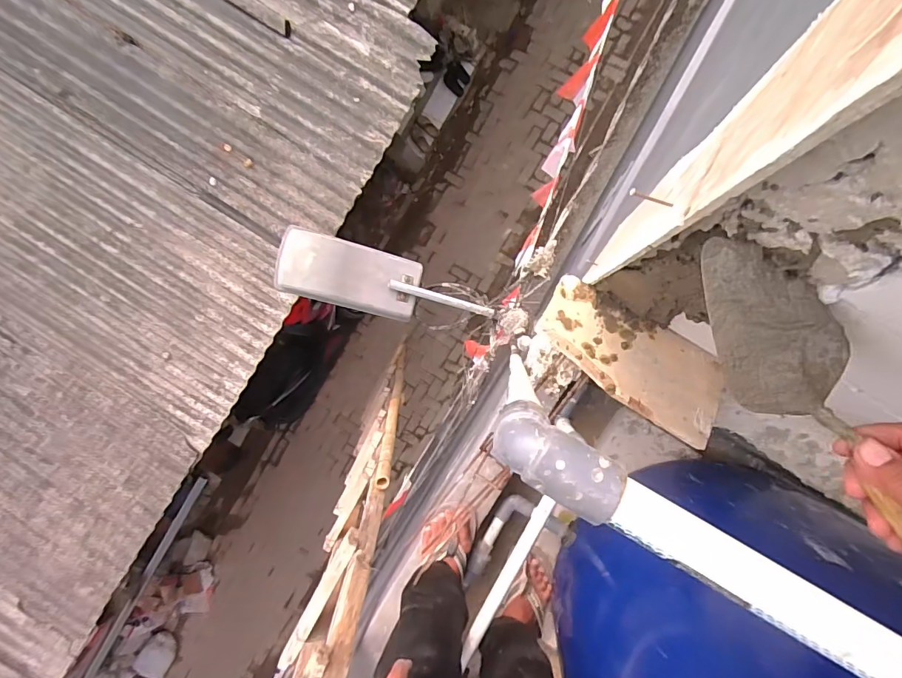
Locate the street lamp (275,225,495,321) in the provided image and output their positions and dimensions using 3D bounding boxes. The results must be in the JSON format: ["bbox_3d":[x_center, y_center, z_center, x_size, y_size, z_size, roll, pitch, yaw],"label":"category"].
[{"bbox_3d":[-0.131,-0.113,1.016,0.490,0.067,0.141,13,92,-20],"label":"street lamp"}]

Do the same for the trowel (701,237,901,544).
[{"bbox_3d":[0.290,0.057,0.347,0.083,0.045,0.310,-32,85,6],"label":"trowel"}]

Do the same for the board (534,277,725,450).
[{"bbox_3d":[0.310,0.029,0.778,0.330,0.016,0.163,31,70,1],"label":"board"}]

